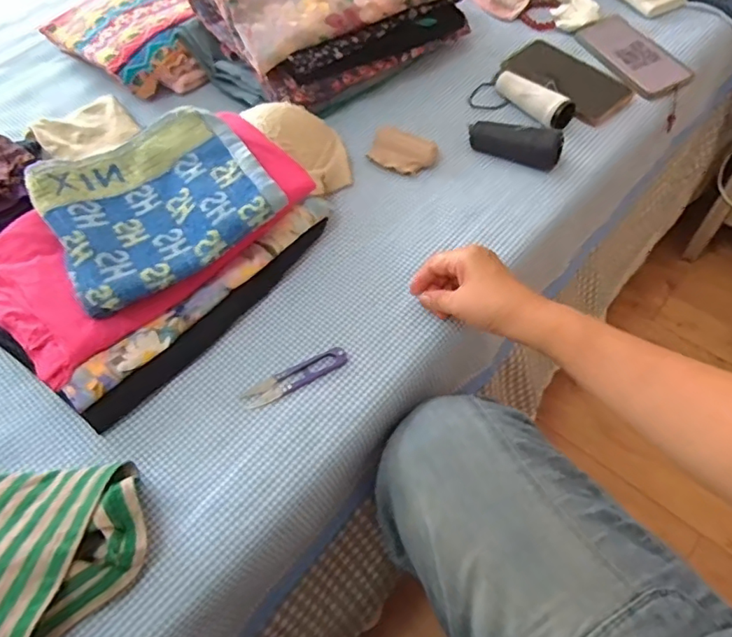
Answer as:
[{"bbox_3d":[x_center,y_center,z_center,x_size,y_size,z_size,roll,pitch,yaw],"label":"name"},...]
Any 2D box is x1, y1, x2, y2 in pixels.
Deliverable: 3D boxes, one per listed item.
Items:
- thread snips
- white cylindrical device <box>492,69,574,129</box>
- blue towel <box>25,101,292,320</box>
[{"bbox_3d":[-0.066,0.053,0.499,0.100,0.012,0.021,-25,59,-16],"label":"thread snips"},{"bbox_3d":[0.208,-0.279,0.673,0.032,0.031,0.111,-37,63,-22],"label":"white cylindrical device"},{"bbox_3d":[-0.208,-0.115,0.528,0.206,0.056,0.173,-34,60,-16],"label":"blue towel"}]

